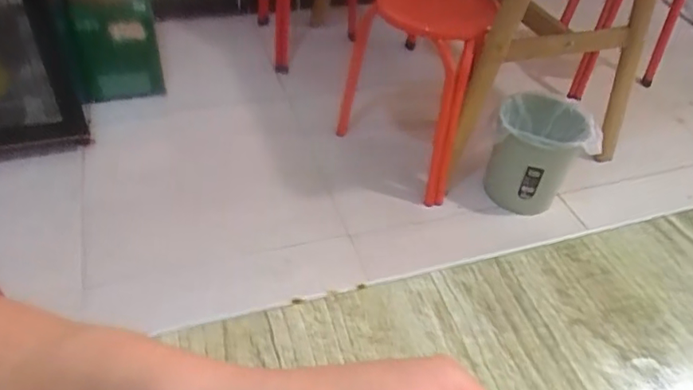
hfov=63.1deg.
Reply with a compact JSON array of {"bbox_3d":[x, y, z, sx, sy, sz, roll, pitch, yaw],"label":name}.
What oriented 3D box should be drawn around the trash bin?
[{"bbox_3d":[0.497,-0.102,1.471,0.238,0.239,0.227,15,45,10],"label":"trash bin"}]

